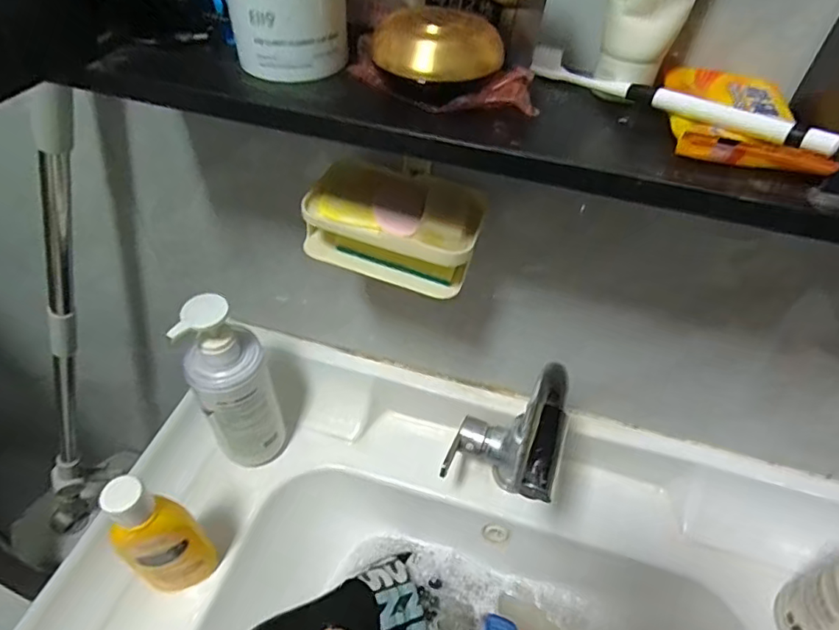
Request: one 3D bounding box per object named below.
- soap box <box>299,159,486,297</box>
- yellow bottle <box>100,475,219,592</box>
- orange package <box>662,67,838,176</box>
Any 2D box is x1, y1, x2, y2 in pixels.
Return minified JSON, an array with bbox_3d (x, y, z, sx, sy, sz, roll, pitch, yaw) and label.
[{"bbox_3d":[-0.018,-0.073,0.434,0.135,0.061,0.090,15,48,10],"label":"soap box"},{"bbox_3d":[-0.234,0.207,0.484,0.036,0.190,0.057,32,53,24],"label":"yellow bottle"},{"bbox_3d":[0.179,-0.113,0.299,0.070,0.012,0.102,11,48,7],"label":"orange package"}]

